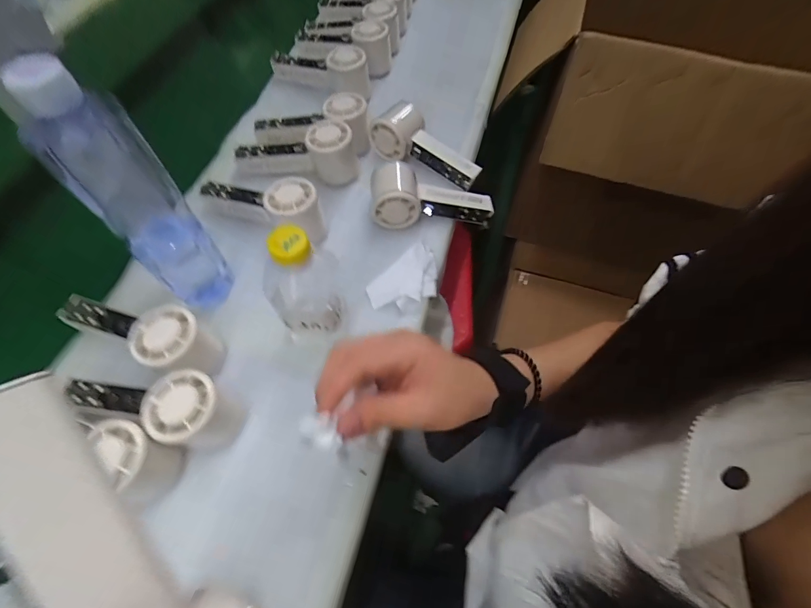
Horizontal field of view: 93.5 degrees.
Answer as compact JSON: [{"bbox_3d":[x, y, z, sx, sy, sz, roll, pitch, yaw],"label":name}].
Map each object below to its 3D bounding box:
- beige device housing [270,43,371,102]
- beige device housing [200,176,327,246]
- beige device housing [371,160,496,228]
[{"bbox_3d":[-0.128,-0.356,0.565,0.155,0.058,0.045,15,62,6],"label":"beige device housing"},{"bbox_3d":[-0.163,-0.119,0.435,0.154,0.056,0.054,22,63,9],"label":"beige device housing"},{"bbox_3d":[0.032,-0.127,0.467,0.154,0.057,0.057,4,60,-20],"label":"beige device housing"}]

